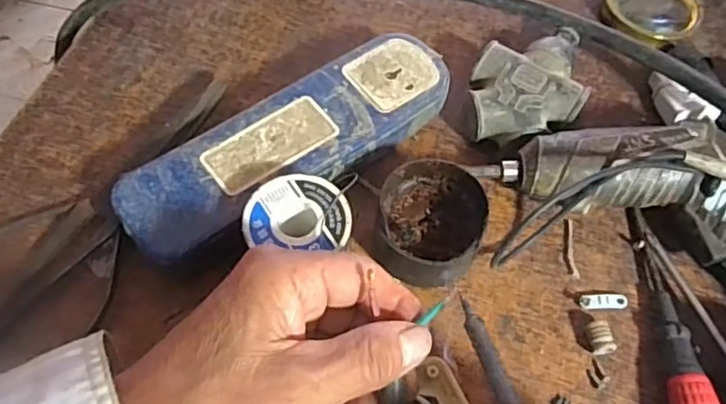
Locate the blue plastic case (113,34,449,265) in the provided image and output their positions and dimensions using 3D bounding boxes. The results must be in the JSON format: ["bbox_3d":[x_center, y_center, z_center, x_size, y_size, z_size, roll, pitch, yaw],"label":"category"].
[{"bbox_3d":[-0.040,-0.034,0.353,0.198,0.029,0.064,-32,64,-17],"label":"blue plastic case"}]

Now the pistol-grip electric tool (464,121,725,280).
[{"bbox_3d":[0.164,-0.006,0.334,0.184,0.044,0.077,27,63,15],"label":"pistol-grip electric tool"}]

